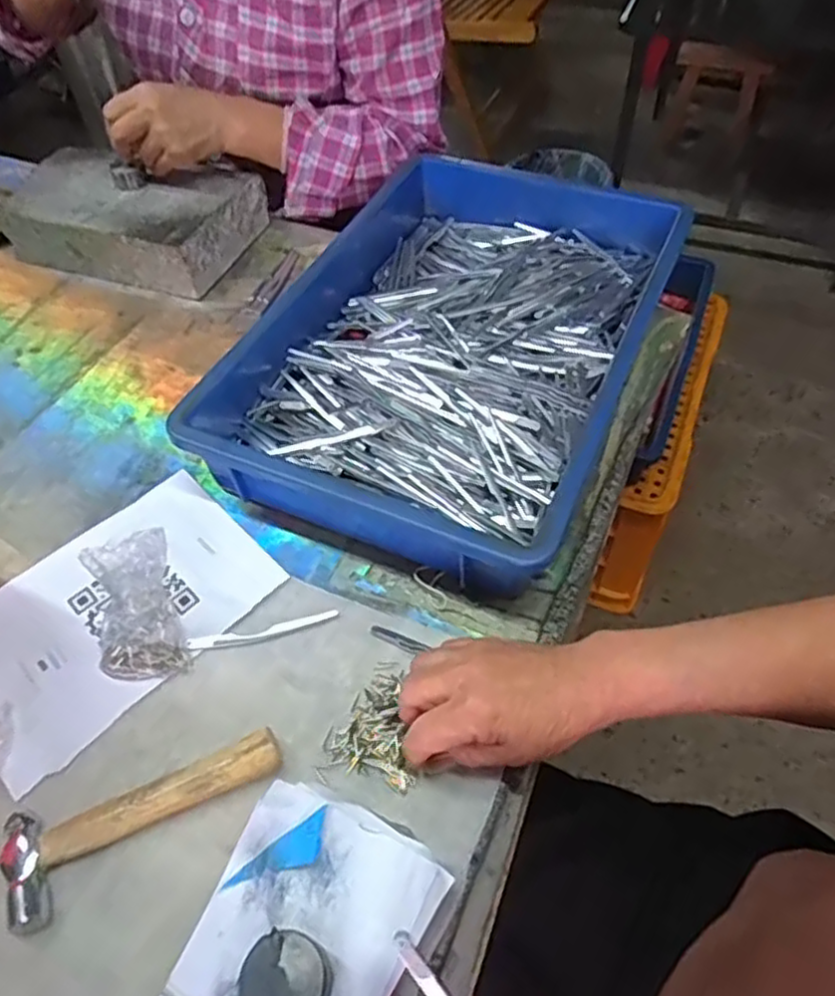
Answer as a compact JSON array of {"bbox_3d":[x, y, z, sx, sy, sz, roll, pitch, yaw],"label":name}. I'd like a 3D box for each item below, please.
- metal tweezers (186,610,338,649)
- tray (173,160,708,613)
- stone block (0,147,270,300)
[{"bbox_3d":[-0.106,0.093,0.484,0.102,0.005,0.010,-11,52,-8],"label":"metal tweezers"},{"bbox_3d":[0.021,-0.137,0.613,0.318,0.077,0.422,19,54,16],"label":"tray"},{"bbox_3d":[-0.304,-0.302,0.756,0.239,0.068,0.145,13,53,12],"label":"stone block"}]

